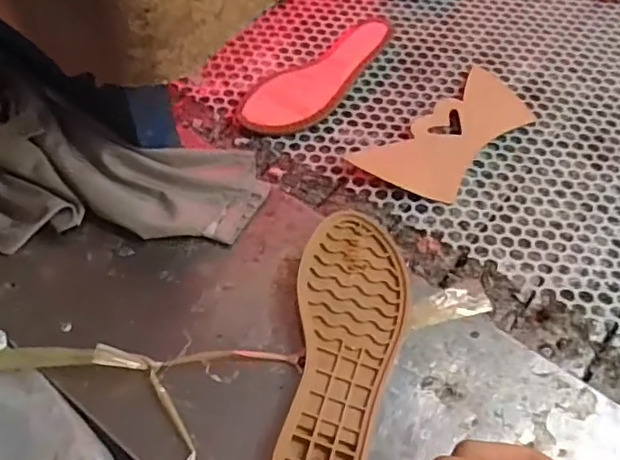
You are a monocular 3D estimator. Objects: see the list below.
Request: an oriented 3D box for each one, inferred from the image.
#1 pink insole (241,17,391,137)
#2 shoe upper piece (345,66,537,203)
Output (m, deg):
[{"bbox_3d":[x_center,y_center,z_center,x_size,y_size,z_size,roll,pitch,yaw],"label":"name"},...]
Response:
[{"bbox_3d":[0.014,-0.164,0.646,0.077,0.014,0.215,35,62,22],"label":"pink insole"},{"bbox_3d":[0.143,-0.093,0.601,0.189,0.006,0.094,-36,64,-24],"label":"shoe upper piece"}]

